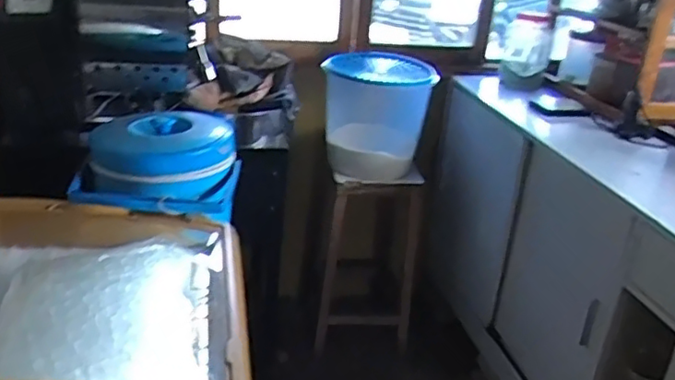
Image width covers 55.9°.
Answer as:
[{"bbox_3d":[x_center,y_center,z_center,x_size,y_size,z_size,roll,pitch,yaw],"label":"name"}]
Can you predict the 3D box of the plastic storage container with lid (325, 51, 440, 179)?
[{"bbox_3d":[0.111,-0.211,1.965,0.316,0.364,0.292,6,25,0],"label":"plastic storage container with lid"}]

